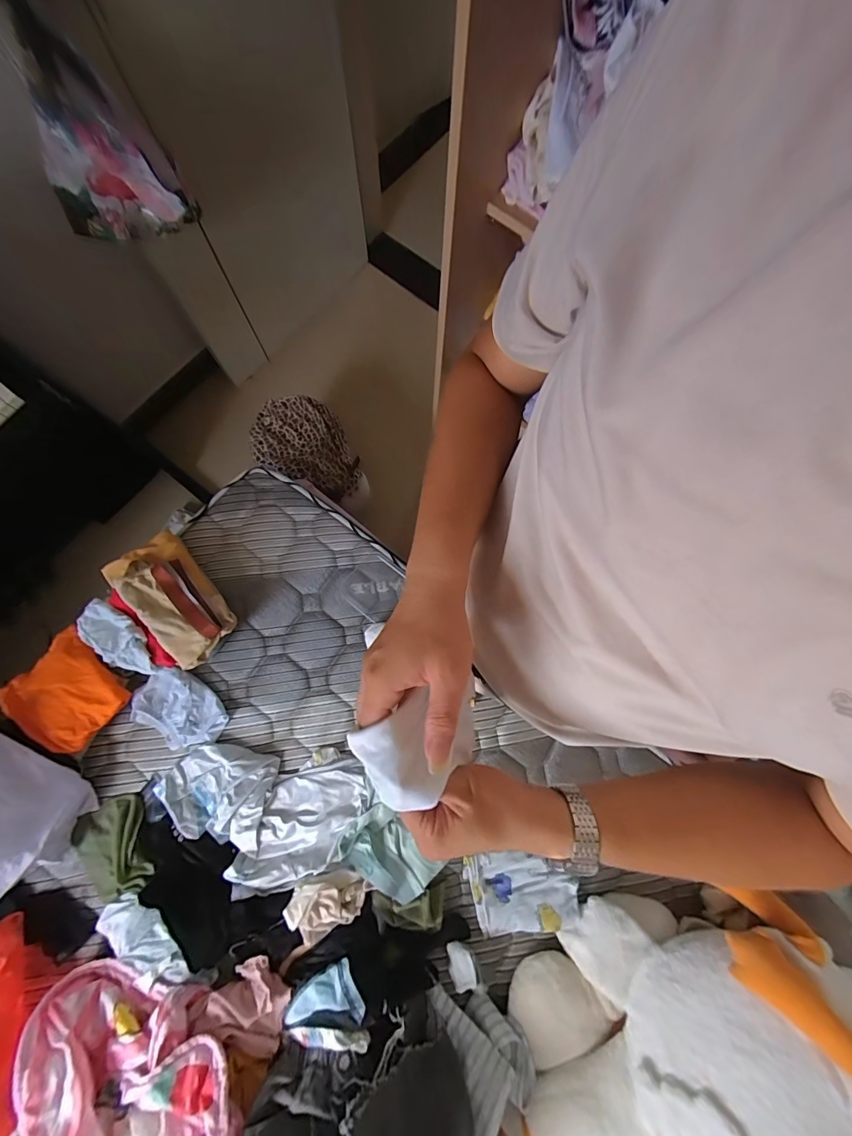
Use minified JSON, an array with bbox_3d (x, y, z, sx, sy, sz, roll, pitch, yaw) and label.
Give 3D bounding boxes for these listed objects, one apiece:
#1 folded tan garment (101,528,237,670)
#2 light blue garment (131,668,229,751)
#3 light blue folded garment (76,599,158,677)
[{"bbox_3d":[-0.526,0.065,0.849,0.150,0.093,0.282,-43,82,-9],"label":"folded tan garment"},{"bbox_3d":[-0.508,0.294,0.834,0.178,0.027,0.129,41,80,7],"label":"light blue garment"},{"bbox_3d":[-0.629,0.147,0.830,0.189,0.040,0.095,37,80,6],"label":"light blue folded garment"}]

